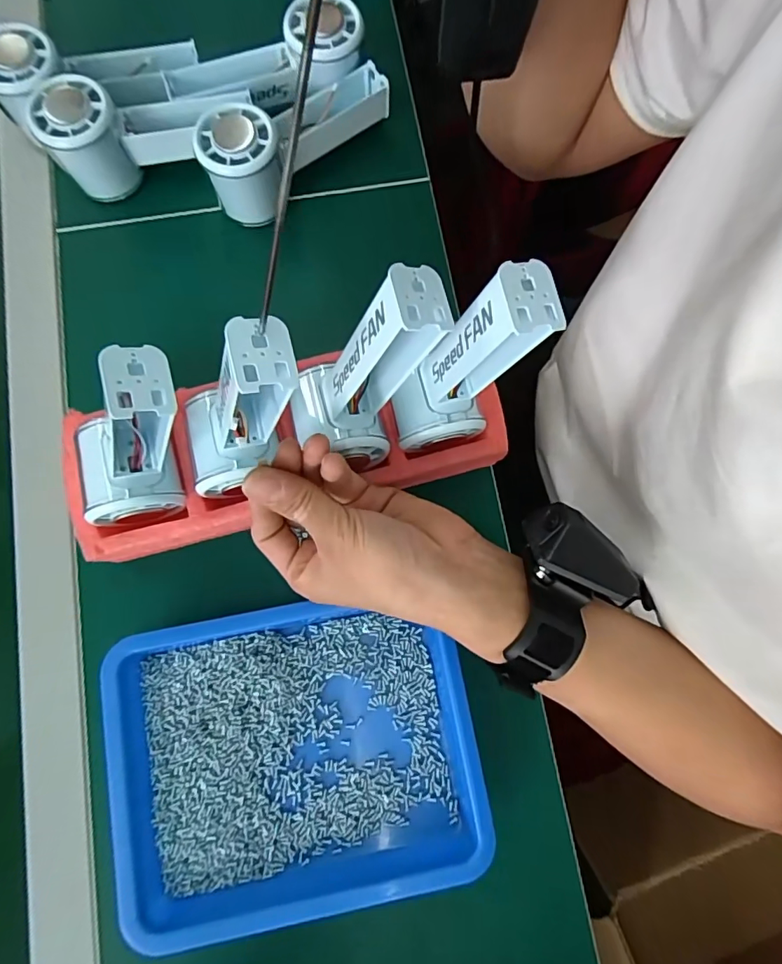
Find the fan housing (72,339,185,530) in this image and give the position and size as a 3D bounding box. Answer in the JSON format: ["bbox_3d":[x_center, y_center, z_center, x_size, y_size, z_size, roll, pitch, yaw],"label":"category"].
[{"bbox_3d":[-0.137,-0.023,0.259,0.051,0.133,0.058,-13,78,-33],"label":"fan housing"}]

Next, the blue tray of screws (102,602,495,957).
[{"bbox_3d":[-0.060,0.166,0.306,0.220,0.027,0.168,-10,79,-2],"label":"blue tray of screws"}]

